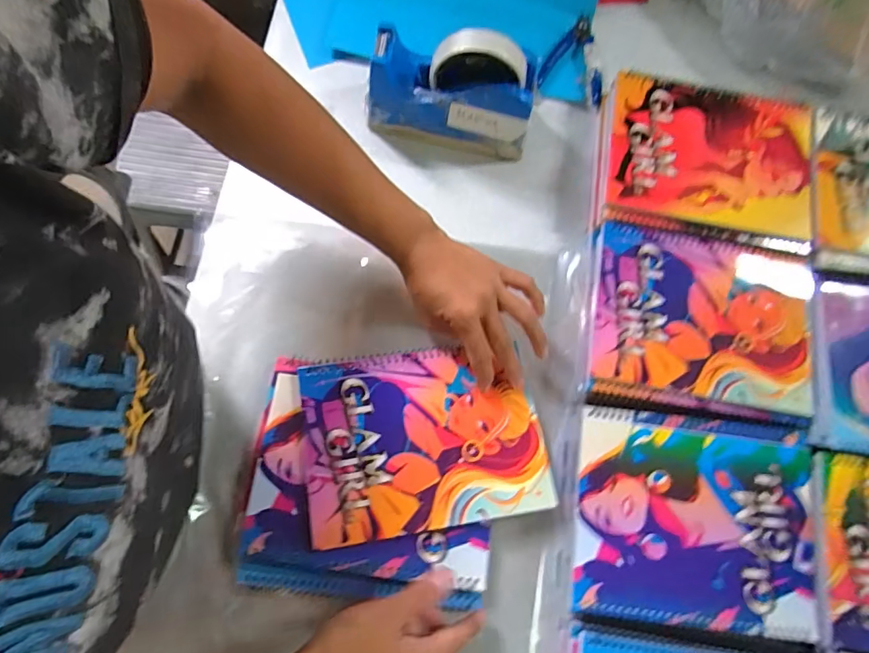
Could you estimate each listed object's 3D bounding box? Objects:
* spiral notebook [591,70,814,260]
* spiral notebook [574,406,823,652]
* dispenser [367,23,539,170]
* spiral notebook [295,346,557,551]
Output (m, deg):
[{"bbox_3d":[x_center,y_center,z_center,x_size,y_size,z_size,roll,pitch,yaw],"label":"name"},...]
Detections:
[{"bbox_3d":[0.264,-0.160,0.473,0.202,0.010,0.157,9,76,1],"label":"spiral notebook"},{"bbox_3d":[0.213,0.166,0.408,0.196,0.025,0.169,9,76,-1],"label":"spiral notebook"},{"bbox_3d":[0.013,-0.218,0.459,0.155,0.108,0.072,6,75,-1],"label":"dispenser"},{"bbox_3d":[-0.009,0.092,0.415,0.195,0.012,0.147,-8,76,-3],"label":"spiral notebook"}]

